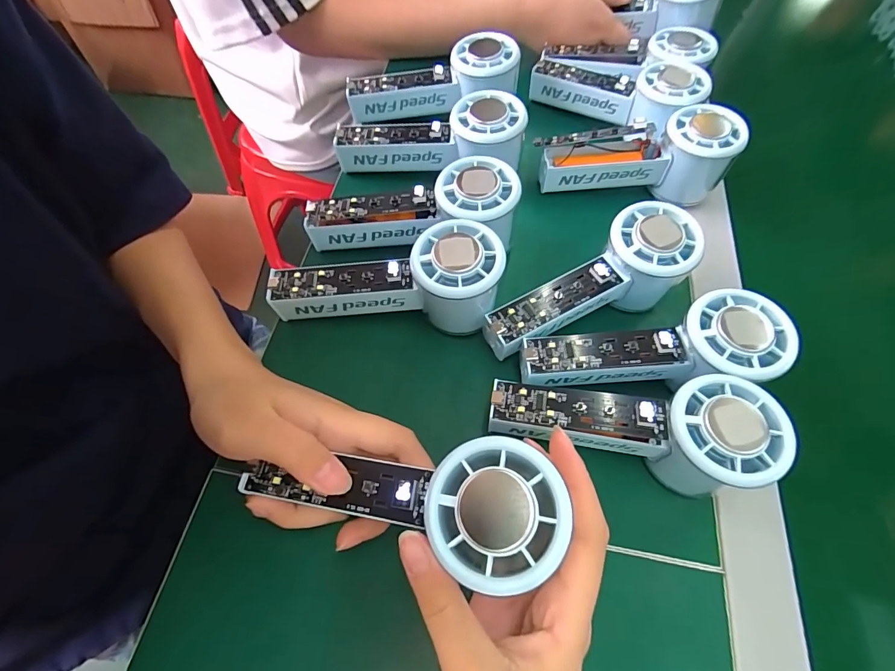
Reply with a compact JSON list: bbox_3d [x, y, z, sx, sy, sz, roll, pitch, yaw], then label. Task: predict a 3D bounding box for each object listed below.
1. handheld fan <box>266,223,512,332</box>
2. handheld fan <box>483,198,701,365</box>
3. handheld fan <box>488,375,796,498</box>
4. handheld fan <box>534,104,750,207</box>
[{"bbox_3d":[-0.038,-0.035,0.275,0.149,0.050,0.059,-4,63,9],"label":"handheld fan"},{"bbox_3d":[0.096,-0.033,0.285,0.154,0.051,0.056,-28,68,-3],"label":"handheld fan"},{"bbox_3d":[0.098,0.053,0.230,0.144,0.054,0.053,5,64,-1],"label":"handheld fan"},{"bbox_3d":[0.151,-0.146,0.337,0.150,0.055,0.056,-3,64,-5],"label":"handheld fan"}]

